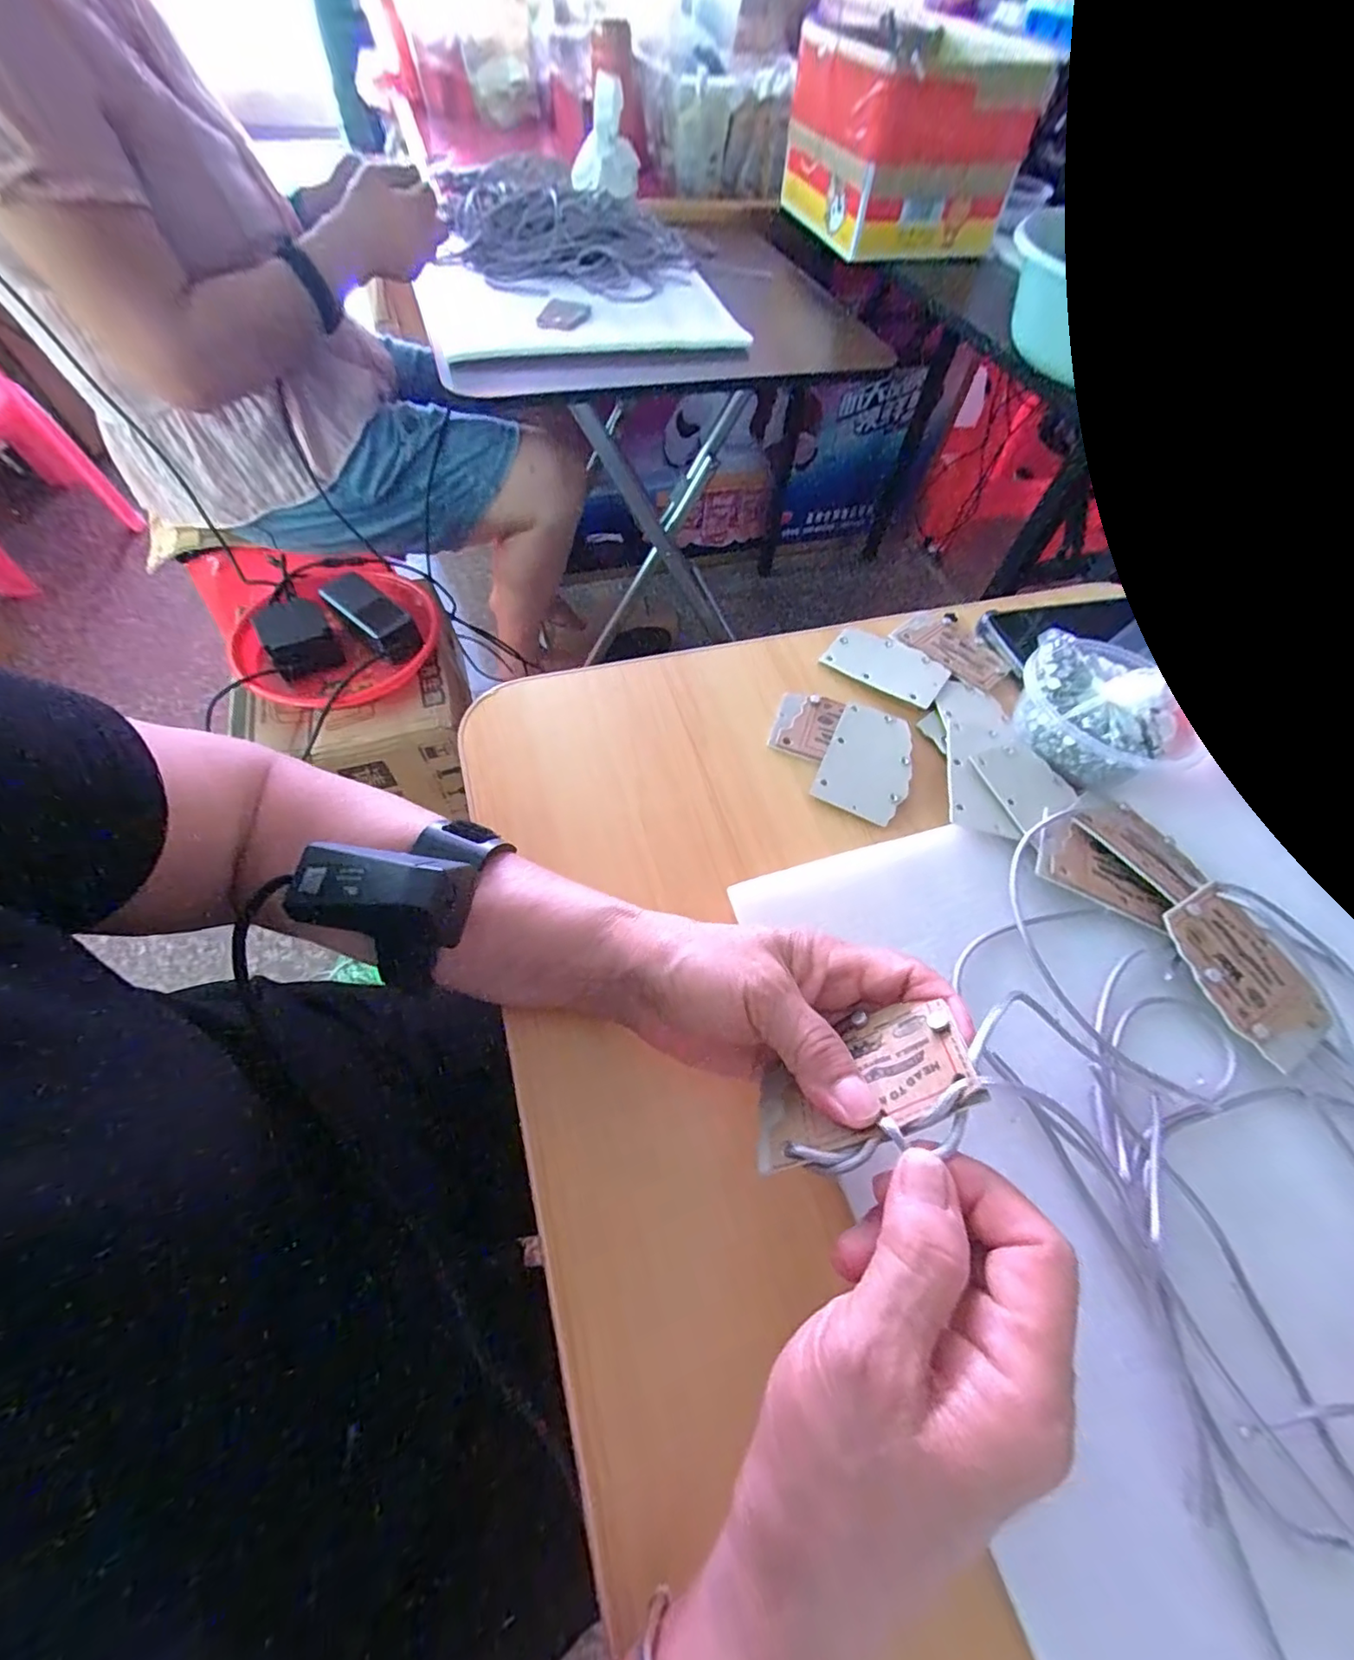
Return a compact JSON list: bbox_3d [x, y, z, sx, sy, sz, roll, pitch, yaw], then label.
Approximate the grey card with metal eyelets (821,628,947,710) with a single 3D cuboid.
[{"bbox_3d":[0.155,-0.123,0.422,0.084,0.004,0.053,31,60,16],"label":"grey card with metal eyelets"}]

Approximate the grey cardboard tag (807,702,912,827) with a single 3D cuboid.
[{"bbox_3d":[0.126,-0.045,0.374,0.054,0.004,0.084,23,64,11],"label":"grey cardboard tag"}]

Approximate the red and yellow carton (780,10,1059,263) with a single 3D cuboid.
[{"bbox_3d":[0.319,-0.994,0.833,0.238,0.172,0.292,-12,61,-11],"label":"red and yellow carton"}]

